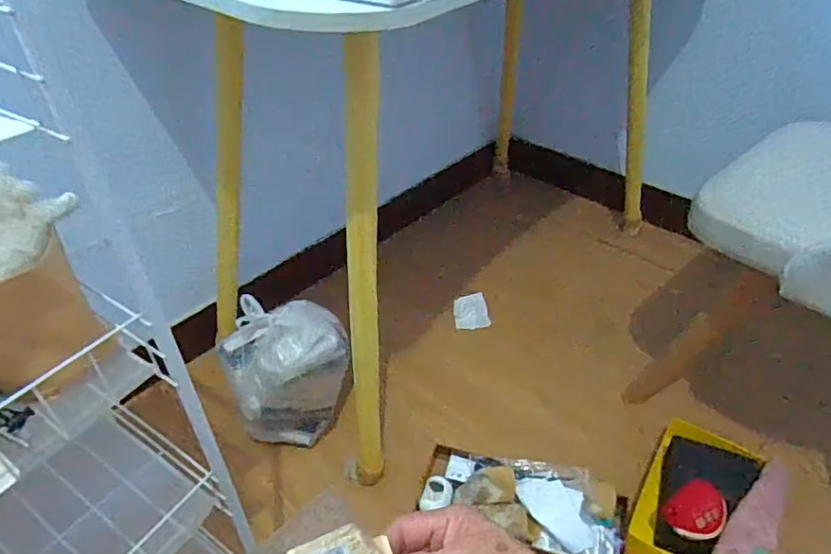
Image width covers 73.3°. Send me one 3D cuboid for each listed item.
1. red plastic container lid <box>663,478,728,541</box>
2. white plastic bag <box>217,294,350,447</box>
[{"bbox_3d":[0.387,0.320,0.767,0.082,0.030,0.067,-28,46,-29],"label":"red plastic container lid"},{"bbox_3d":[-0.212,0.159,0.945,0.200,0.194,0.161,-12,40,-12],"label":"white plastic bag"}]

